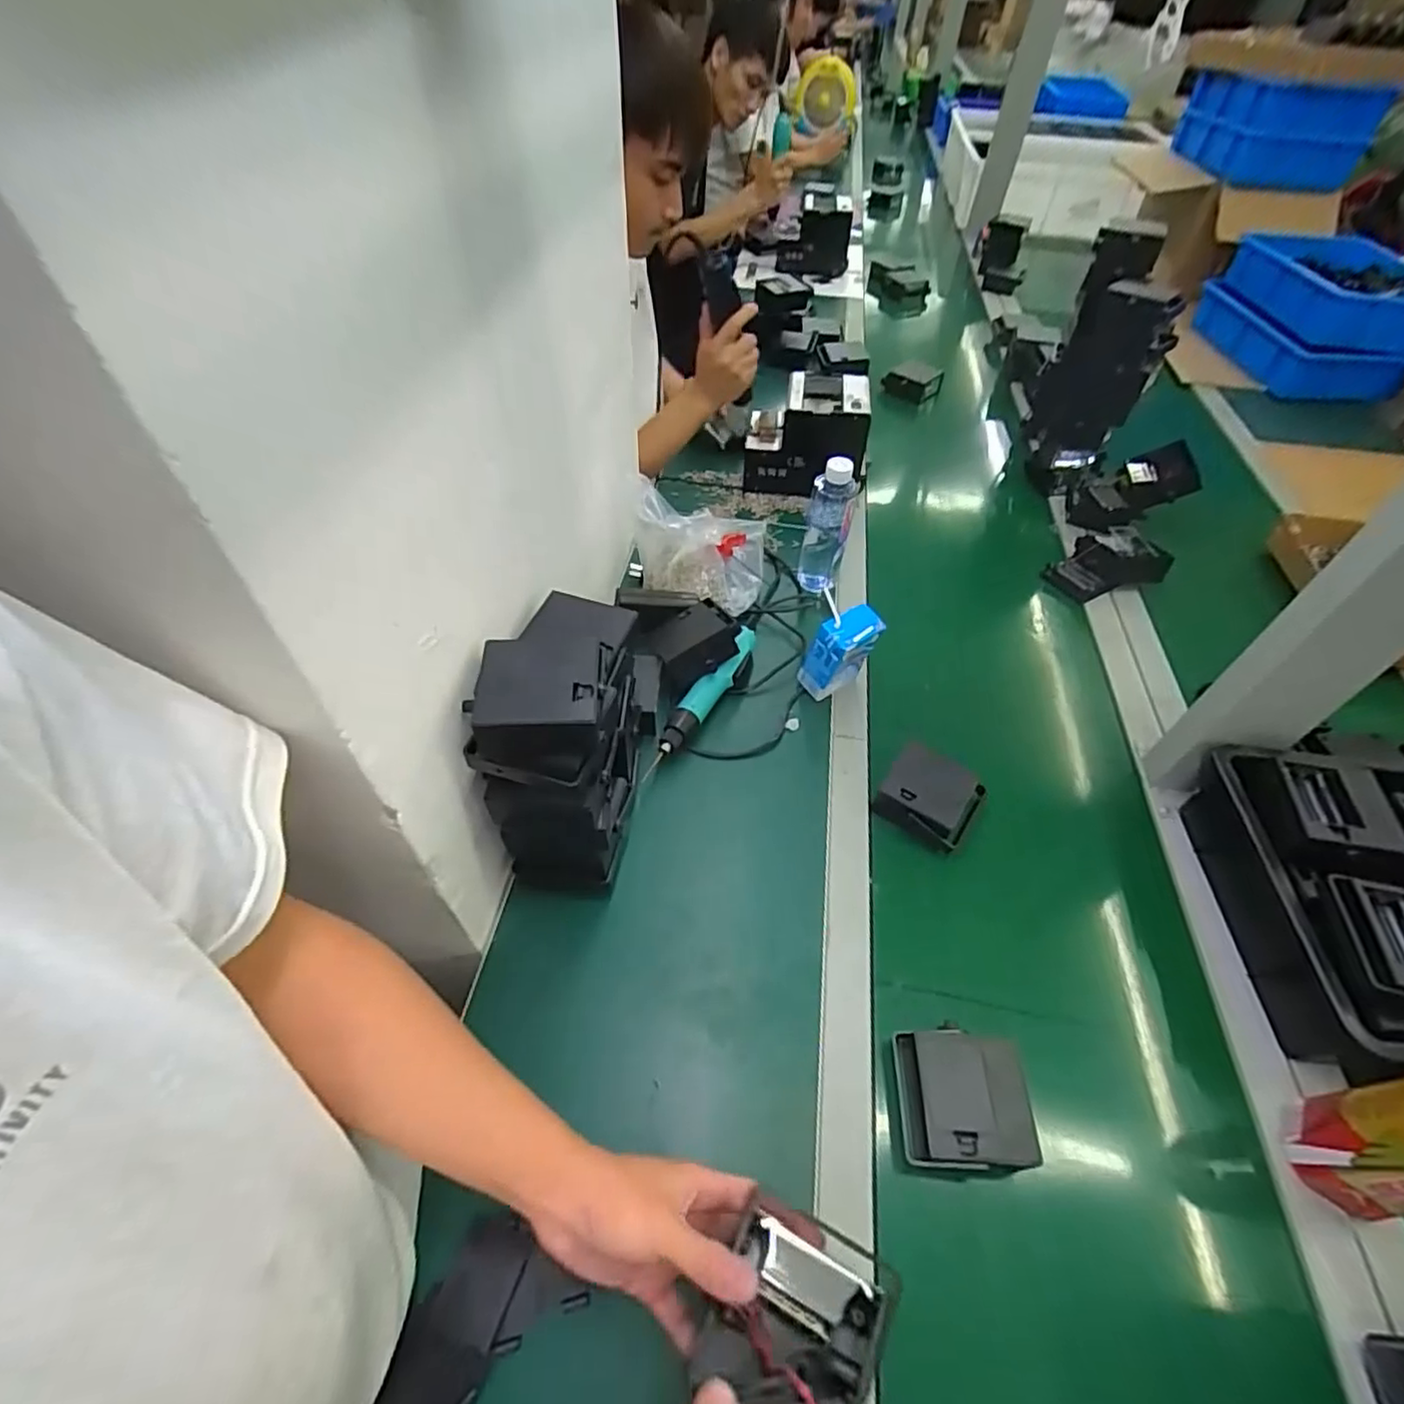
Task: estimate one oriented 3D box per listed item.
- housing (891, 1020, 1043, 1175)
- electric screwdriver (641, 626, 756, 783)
[{"bbox_3d":[0.197,0.302,0.506,0.084,0.049,0.093,5,50,2],"label":"housing"},{"bbox_3d":[0.001,-0.007,0.745,0.029,0.052,0.232,28,54,19],"label":"electric screwdriver"}]

